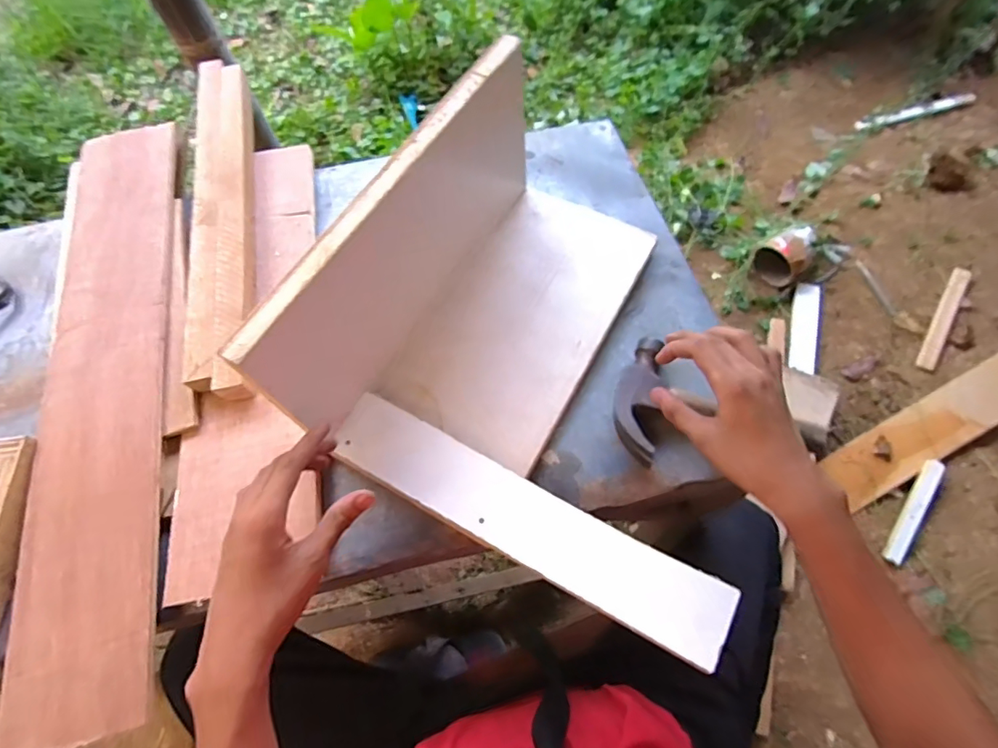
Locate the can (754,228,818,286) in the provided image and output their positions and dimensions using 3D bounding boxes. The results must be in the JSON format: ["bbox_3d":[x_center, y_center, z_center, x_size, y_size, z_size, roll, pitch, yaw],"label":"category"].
[{"bbox_3d":[0.665,-0.277,1.208,0.106,0.112,0.097,39,71,15],"label":"can"}]

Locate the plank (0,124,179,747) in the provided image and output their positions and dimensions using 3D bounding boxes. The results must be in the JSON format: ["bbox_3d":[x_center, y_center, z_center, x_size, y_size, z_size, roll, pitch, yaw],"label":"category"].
[{"bbox_3d":[-0.413,-0.014,0.541,0.129,0.019,0.676,-13,66,-4],"label":"plank"}]

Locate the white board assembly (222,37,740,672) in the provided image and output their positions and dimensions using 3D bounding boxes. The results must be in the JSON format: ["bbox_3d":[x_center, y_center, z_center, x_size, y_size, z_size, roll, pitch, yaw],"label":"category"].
[{"bbox_3d":[0.067,-0.045,0.460,0.392,0.187,0.401,24,69,12],"label":"white board assembly"}]

